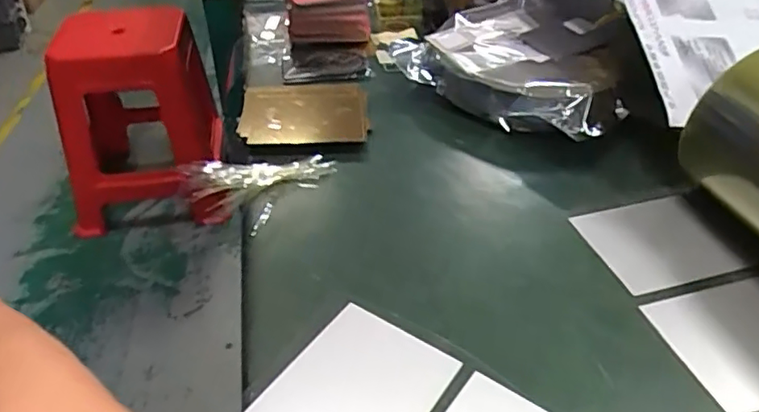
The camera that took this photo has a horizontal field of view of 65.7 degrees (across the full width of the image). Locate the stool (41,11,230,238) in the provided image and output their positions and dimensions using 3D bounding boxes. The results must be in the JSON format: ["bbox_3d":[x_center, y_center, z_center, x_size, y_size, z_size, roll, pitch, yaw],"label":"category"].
[{"bbox_3d":[-0.643,-0.210,1.554,0.413,0.500,0.401,-16,42,-18],"label":"stool"}]

